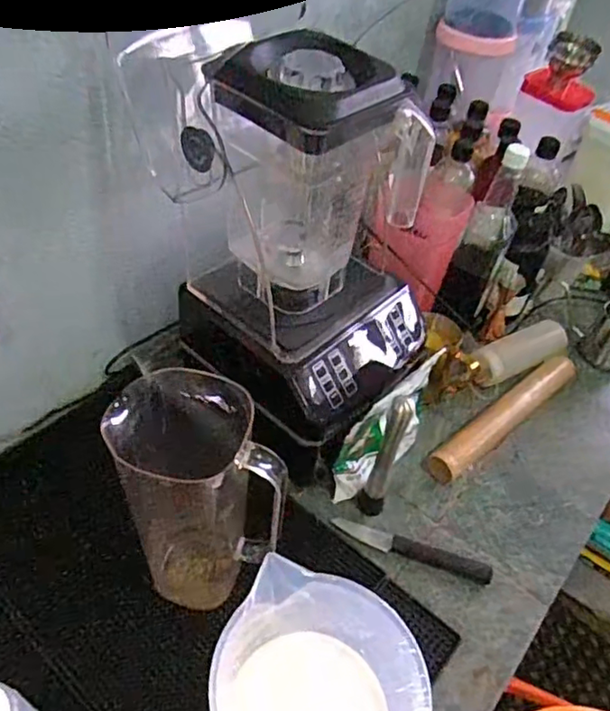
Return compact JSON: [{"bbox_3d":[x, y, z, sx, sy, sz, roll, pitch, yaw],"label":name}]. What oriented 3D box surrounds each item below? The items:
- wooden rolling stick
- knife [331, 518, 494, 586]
[{"bbox_3d":[0.282,0.078,0.820,0.293,0.035,0.044,-30,56,-30],"label":"wooden rolling stick"},{"bbox_3d":[0.125,0.226,0.688,0.185,0.019,0.029,16,47,8],"label":"knife"}]

